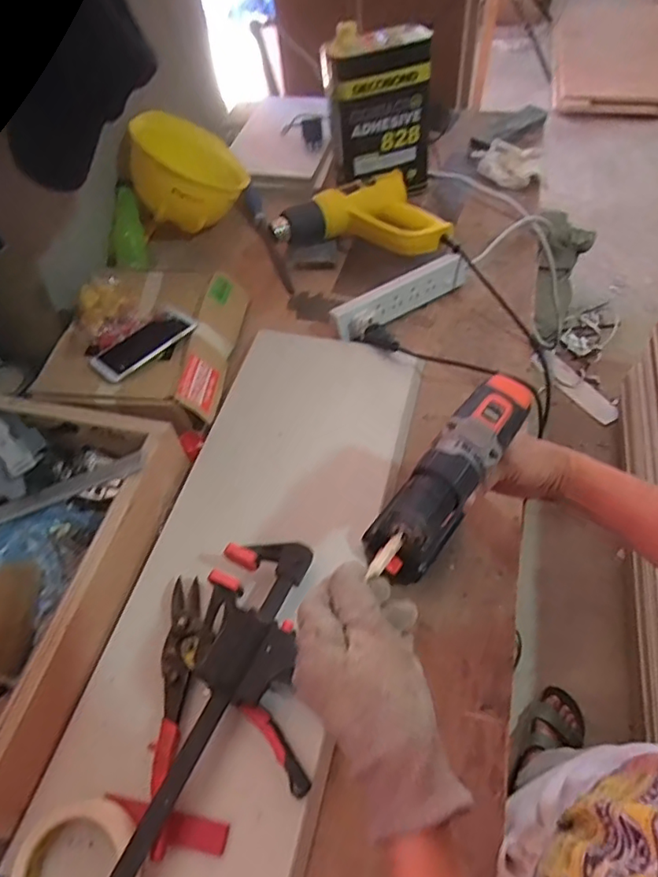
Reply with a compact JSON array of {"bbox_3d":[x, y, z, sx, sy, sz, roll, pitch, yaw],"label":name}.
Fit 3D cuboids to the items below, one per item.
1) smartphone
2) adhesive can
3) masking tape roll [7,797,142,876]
[{"bbox_3d":[-0.256,-0.133,0.773,0.057,0.015,0.142,43,69,13],"label":"smartphone"},{"bbox_3d":[0.088,-0.566,0.987,0.180,0.247,0.111,-4,54,2],"label":"adhesive can"},{"bbox_3d":[-0.208,0.355,0.456,0.103,0.026,0.094,-2,54,3],"label":"masking tape roll"}]

